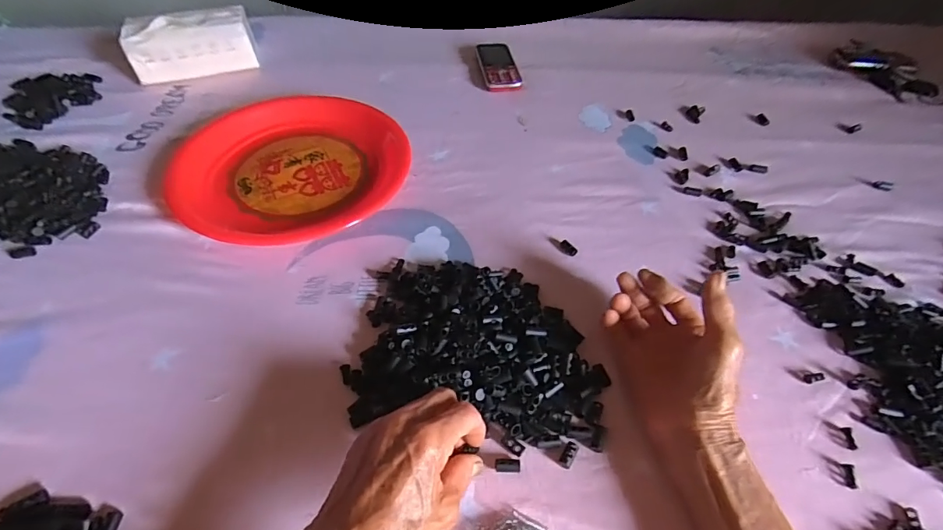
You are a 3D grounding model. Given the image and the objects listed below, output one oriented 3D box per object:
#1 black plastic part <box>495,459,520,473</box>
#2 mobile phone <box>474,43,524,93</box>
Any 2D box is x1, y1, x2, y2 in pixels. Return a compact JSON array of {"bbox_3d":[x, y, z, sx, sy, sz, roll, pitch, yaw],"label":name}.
[{"bbox_3d":[0.026,0.146,0.331,0.018,0.005,0.009,1,51,-1],"label":"black plastic part"},{"bbox_3d":[0.038,-0.300,0.684,0.051,0.015,0.129,-7,51,-7],"label":"mobile phone"}]

